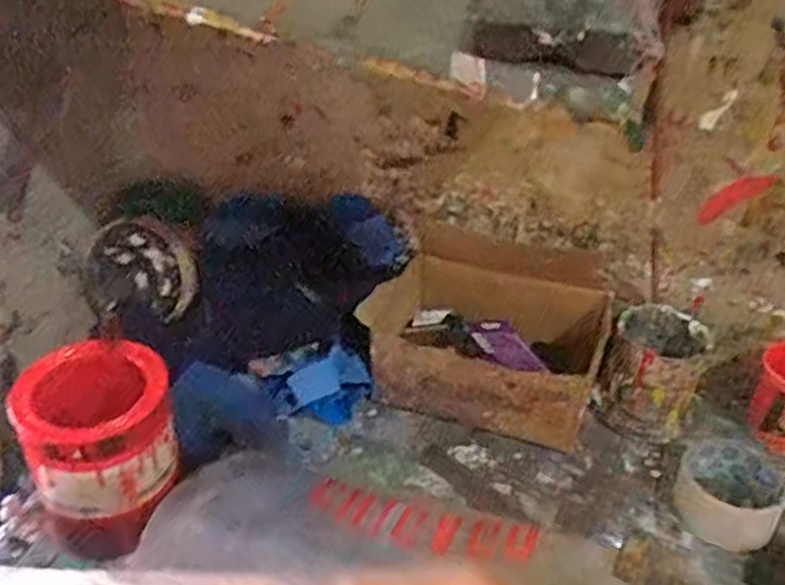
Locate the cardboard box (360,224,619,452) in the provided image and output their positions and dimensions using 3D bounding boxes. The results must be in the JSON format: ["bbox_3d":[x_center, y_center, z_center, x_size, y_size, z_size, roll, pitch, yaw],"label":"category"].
[{"bbox_3d":[0.096,0.037,0.743,0.220,0.128,0.174,14,37,18],"label":"cardboard box"}]

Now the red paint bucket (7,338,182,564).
[{"bbox_3d":[-0.233,0.115,0.575,0.110,0.107,0.121,1,35,-1],"label":"red paint bucket"}]

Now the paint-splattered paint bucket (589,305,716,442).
[{"bbox_3d":[0.253,0.077,0.717,0.082,0.102,0.089,1,35,-1],"label":"paint-splattered paint bucket"}]

